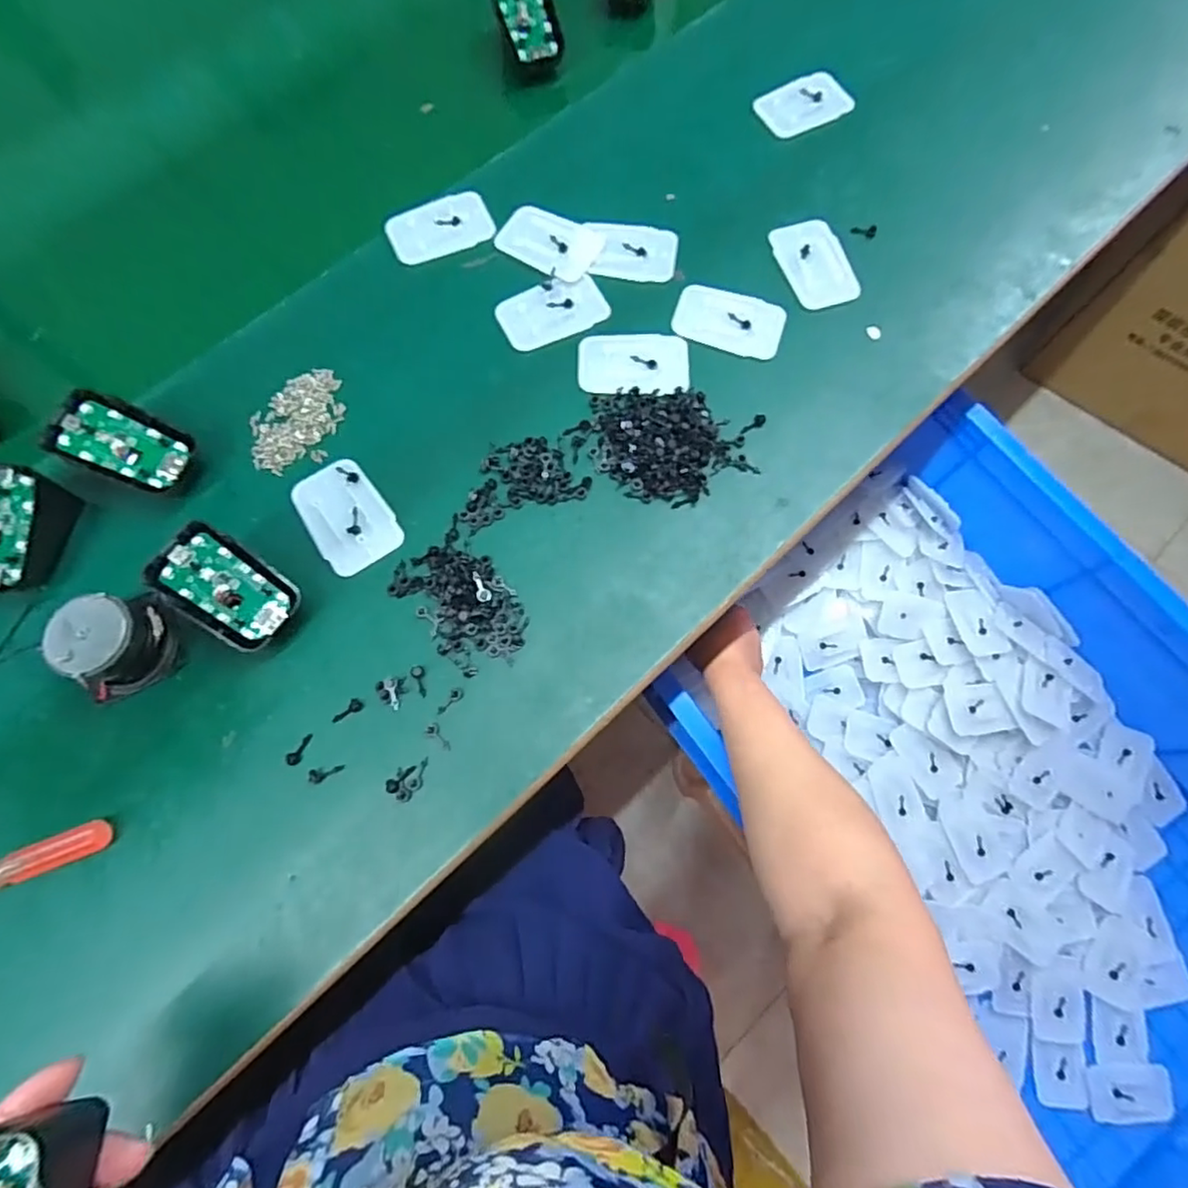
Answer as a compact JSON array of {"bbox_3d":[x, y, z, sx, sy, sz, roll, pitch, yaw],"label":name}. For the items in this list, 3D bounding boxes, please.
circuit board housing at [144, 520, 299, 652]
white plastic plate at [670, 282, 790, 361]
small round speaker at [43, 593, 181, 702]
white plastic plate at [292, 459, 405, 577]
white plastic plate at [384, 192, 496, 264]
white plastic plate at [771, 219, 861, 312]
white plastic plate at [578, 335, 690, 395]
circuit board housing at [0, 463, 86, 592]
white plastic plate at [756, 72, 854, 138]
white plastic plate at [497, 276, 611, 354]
[{"bbox_3d":[-0.195,-0.001,0.331,0.064,0.038,0.043,31,75,10],"label":"circuit board housing"},{"bbox_3d":[0.090,-0.183,0.405,0.072,0.004,0.042,16,73,5],"label":"white plastic plate"},{"bbox_3d":[-0.255,0.025,0.325,0.051,0.035,0.061,23,74,7],"label":"small round speaker"},{"bbox_3d":[-0.147,-0.047,0.363,0.045,0.004,0.069,-34,75,-10],"label":"white plastic plate"},{"bbox_3d":[-0.107,-0.256,0.426,0.070,0.008,0.039,-21,73,-6],"label":"white plastic plate"},{"bbox_3d":[0.153,-0.227,0.419,0.049,0.007,0.067,-17,73,-5],"label":"white plastic plate"},{"bbox_3d":[0.026,-0.150,0.395,0.071,0.004,0.046,1,72,1],"label":"white plastic plate"},{"bbox_3d":[-0.324,-0.034,0.340,0.044,0.039,0.064,7,72,3],"label":"circuit board housing"},{"bbox_3d":[0.158,-0.371,0.463,0.068,0.007,0.046,-28,74,-8],"label":"white plastic plate"},{"bbox_3d":[-0.027,-0.188,0.407,0.070,0.004,0.043,-28,74,-8],"label":"white plastic plate"}]

